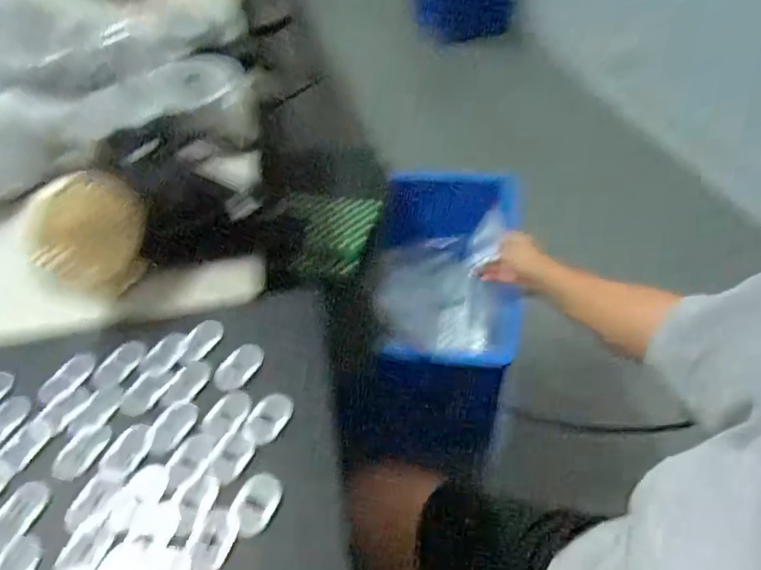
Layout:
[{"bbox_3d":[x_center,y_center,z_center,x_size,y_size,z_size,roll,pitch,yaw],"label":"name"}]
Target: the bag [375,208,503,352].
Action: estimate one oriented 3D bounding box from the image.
[{"bbox_3d":[0.097,0.002,0.873,0.191,0.255,0.104,9,49,10],"label":"bag"}]

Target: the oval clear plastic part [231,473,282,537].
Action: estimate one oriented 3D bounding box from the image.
[{"bbox_3d":[-0.082,0.141,0.327,0.029,0.005,0.038,18,51,17],"label":"oval clear plastic part"}]

